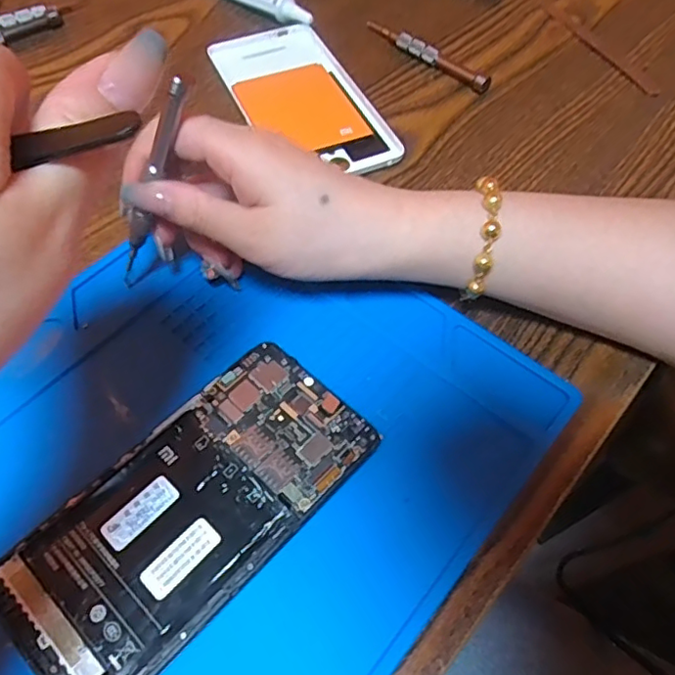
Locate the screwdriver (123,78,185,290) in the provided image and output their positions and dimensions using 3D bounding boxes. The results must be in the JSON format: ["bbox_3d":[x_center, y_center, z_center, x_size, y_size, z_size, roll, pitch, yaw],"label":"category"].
[{"bbox_3d":[-0.084,-0.063,0.263,0.009,0.110,0.006,-11,54,-41],"label":"screwdriver"}]

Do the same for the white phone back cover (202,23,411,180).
[{"bbox_3d":[-0.025,-0.153,0.378,0.075,0.008,0.153,-21,60,-14],"label":"white phone back cover"}]

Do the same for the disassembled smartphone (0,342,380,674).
[{"bbox_3d":[-0.058,0.067,0.237,0.072,0.010,0.145,39,64,21],"label":"disassembled smartphone"}]

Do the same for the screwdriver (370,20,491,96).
[{"bbox_3d":[0.060,-0.195,0.407,0.107,0.012,0.010,40,65,21],"label":"screwdriver"}]

